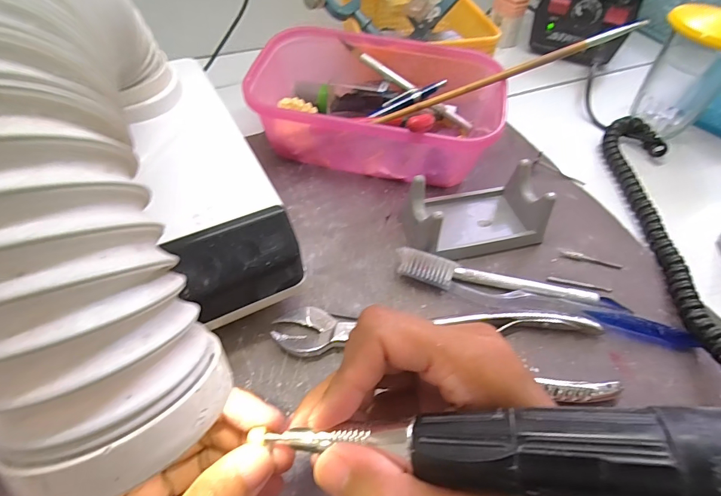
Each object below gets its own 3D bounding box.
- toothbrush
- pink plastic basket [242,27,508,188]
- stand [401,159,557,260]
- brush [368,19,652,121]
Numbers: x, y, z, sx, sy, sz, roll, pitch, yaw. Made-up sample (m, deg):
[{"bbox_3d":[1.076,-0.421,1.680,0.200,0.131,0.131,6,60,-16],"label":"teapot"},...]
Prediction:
[{"bbox_3d":[0.114,0.032,0.252,0.184,0.018,0.019,12,52,7],"label":"toothbrush"},{"bbox_3d":[0.012,-0.122,0.336,0.194,0.068,0.135,9,52,4],"label":"pink plastic basket"},{"bbox_3d":[0.080,-0.031,0.287,0.094,0.039,0.060,-8,53,-9],"label":"stand"},{"bbox_3d":[0.109,-0.132,0.302,0.202,0.007,0.009,-18,53,8],"label":"brush"}]

